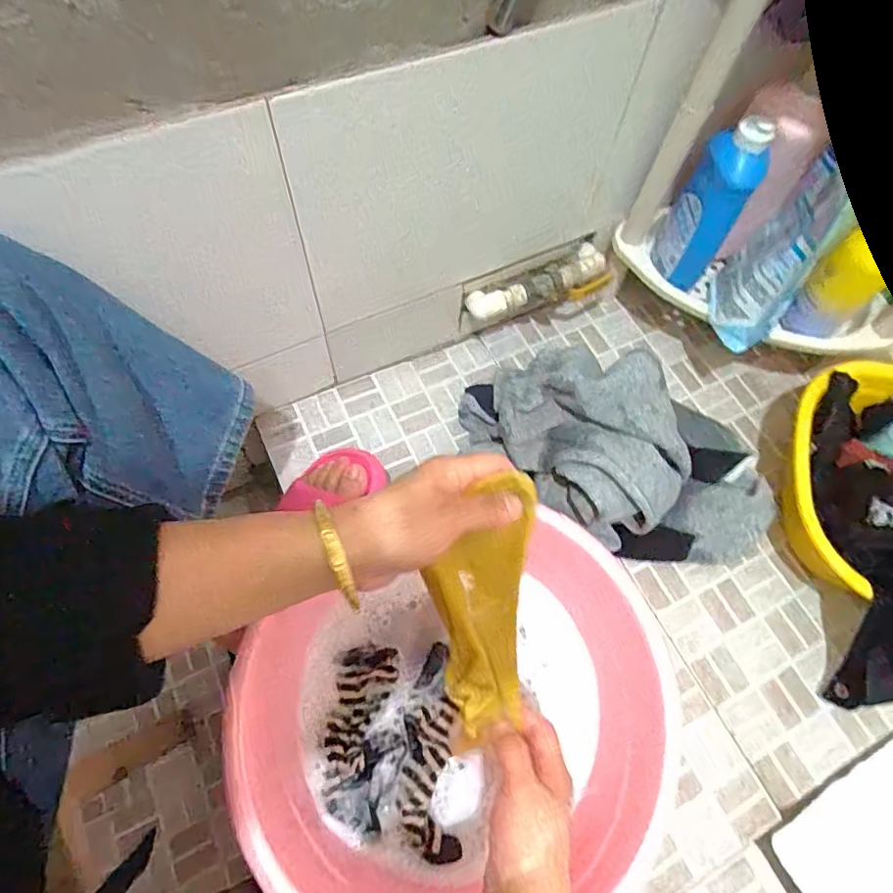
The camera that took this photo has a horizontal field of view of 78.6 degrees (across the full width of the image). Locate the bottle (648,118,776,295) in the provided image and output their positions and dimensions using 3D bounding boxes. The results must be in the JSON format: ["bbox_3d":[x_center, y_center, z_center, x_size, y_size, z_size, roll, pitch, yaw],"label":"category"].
[{"bbox_3d":[0.261,-0.240,0.543,0.060,0.183,0.042,25,66,9],"label":"bottle"}]

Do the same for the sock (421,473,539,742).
[{"bbox_3d":[0.021,0.103,0.354,0.062,0.026,0.176,3,104,-2],"label":"sock"}]

